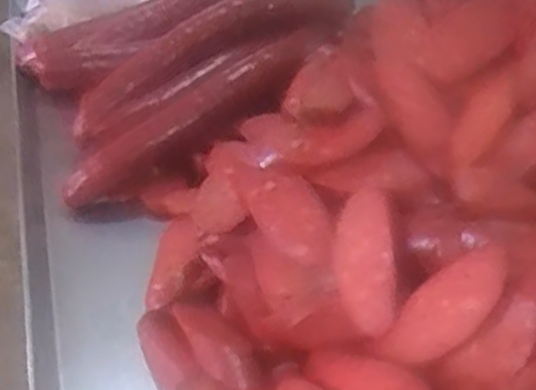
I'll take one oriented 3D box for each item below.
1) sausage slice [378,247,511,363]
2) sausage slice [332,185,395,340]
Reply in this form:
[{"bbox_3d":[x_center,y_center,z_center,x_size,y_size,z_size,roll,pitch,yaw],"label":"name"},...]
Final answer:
[{"bbox_3d":[0.098,0.062,0.395,0.083,0.005,0.035,-43,49,3],"label":"sausage slice"},{"bbox_3d":[0.056,0.039,0.431,0.038,0.005,0.087,-16,62,35],"label":"sausage slice"}]

